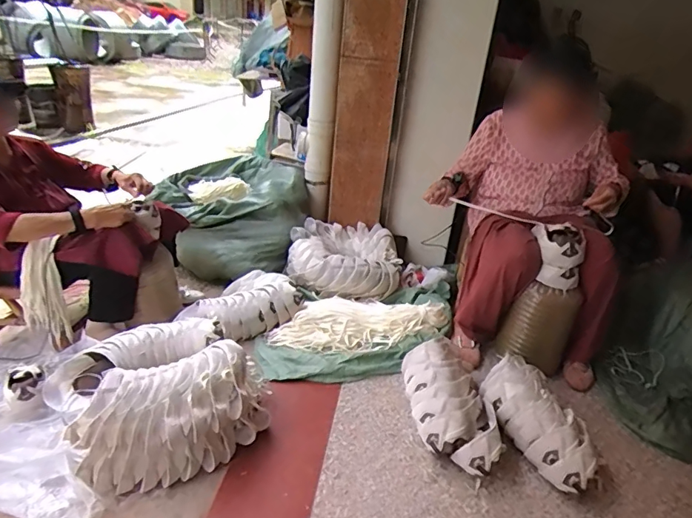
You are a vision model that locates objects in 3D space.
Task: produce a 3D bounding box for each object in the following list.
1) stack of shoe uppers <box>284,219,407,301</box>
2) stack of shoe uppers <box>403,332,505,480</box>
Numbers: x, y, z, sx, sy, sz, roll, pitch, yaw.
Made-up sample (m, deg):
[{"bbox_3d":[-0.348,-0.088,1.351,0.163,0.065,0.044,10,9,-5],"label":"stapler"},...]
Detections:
[{"bbox_3d":[-0.009,0.004,1.887,0.456,0.179,0.369,5,28,0],"label":"stack of shoe uppers"},{"bbox_3d":[0.280,0.389,1.259,0.213,0.134,0.418,0,28,-9],"label":"stack of shoe uppers"}]

